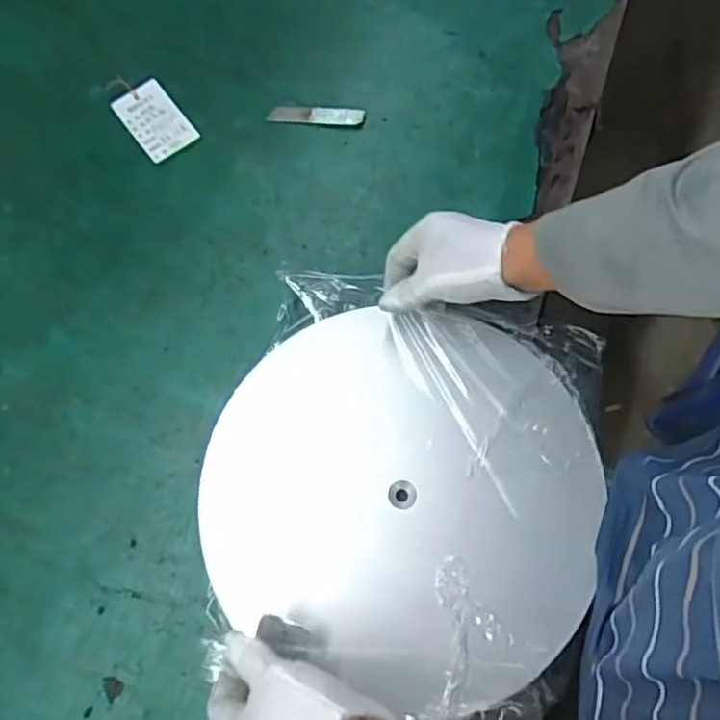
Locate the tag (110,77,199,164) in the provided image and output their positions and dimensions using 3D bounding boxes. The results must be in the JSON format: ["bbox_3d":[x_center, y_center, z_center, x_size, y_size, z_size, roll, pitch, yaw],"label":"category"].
[{"bbox_3d":[-0.208,-0.243,0.647,0.053,0.004,0.084,-37,82,-9],"label":"tag"}]

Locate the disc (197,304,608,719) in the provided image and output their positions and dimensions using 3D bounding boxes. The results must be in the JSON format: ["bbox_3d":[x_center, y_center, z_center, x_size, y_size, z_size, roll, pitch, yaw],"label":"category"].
[{"bbox_3d":[0.035,0.104,0.522,0.315,0.032,0.292,0,74,0],"label":"disc"}]

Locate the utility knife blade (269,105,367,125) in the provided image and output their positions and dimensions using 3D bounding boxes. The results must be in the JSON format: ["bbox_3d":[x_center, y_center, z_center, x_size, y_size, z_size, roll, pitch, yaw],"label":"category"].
[{"bbox_3d":[-0.045,-0.252,0.654,0.097,0.004,0.017,3,87,2],"label":"utility knife blade"}]

